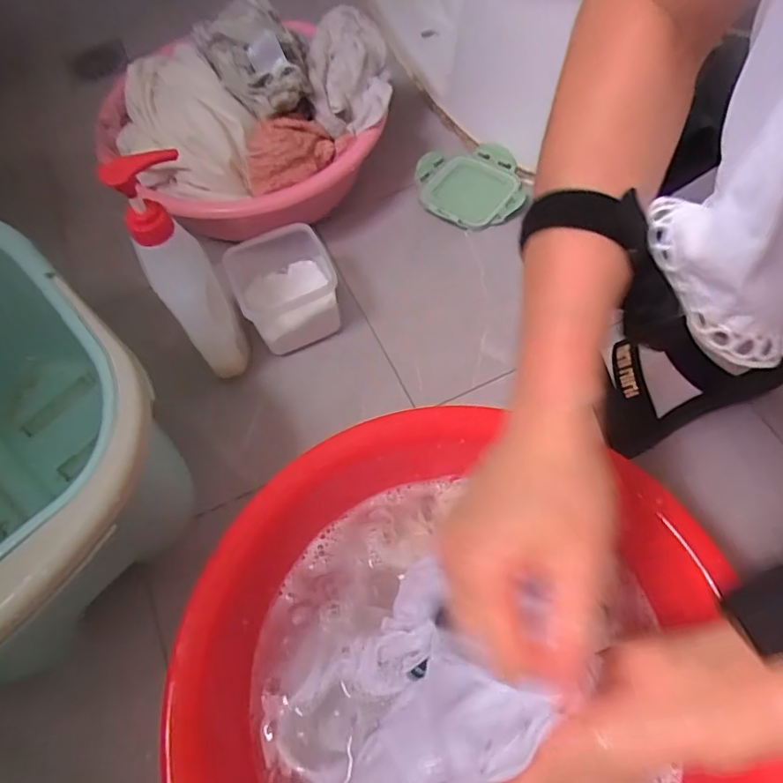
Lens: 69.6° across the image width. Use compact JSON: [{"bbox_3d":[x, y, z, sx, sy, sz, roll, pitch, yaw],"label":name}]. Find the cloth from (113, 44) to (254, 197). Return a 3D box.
[{"bbox_3d":[-0.225,-0.292,0.611,0.145,0.075,0.159,-4,61,1],"label":"cloth"}]

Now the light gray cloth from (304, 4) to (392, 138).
[{"bbox_3d":[-0.047,-0.366,0.642,0.093,0.059,0.134,-9,61,-2],"label":"light gray cloth"}]

